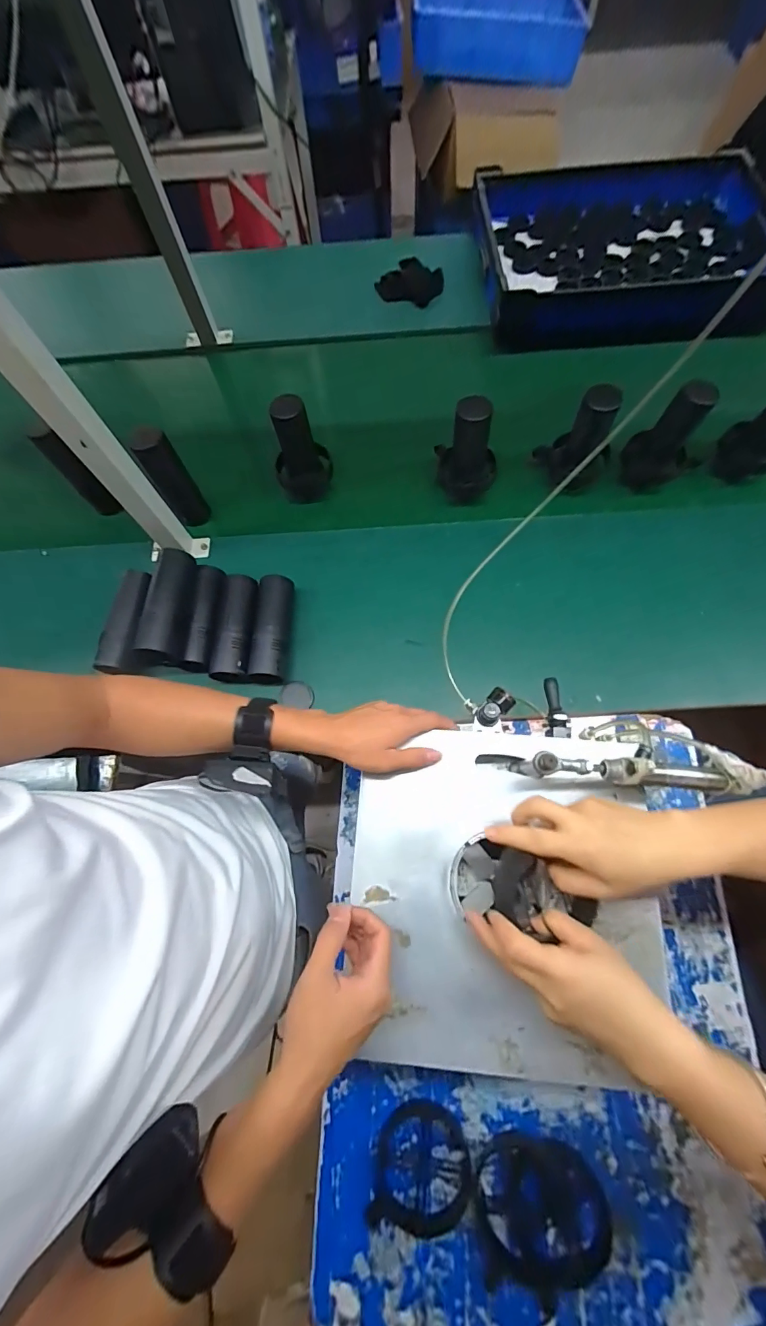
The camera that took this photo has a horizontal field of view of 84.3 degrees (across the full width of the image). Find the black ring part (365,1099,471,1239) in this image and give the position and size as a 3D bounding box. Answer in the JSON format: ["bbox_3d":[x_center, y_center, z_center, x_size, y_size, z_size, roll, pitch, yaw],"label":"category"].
[{"bbox_3d":[0.043,0.550,0.458,0.101,0.017,0.111,-1,70,2],"label":"black ring part"}]

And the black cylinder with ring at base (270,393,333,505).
[{"bbox_3d":[-0.139,-0.352,0.709,0.091,0.163,0.070,-15,70,-3],"label":"black cylinder with ring at base"}]

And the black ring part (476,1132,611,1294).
[{"bbox_3d":[0.168,0.566,0.443,0.133,0.025,0.105,-6,70,1],"label":"black ring part"}]

